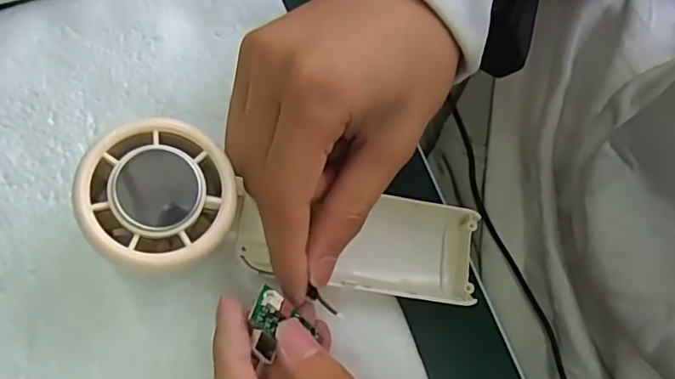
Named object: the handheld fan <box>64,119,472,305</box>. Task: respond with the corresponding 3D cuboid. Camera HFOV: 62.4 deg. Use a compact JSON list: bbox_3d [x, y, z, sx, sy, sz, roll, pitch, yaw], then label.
[{"bbox_3d":[-0.015,0.016,0.225,0.164,0.026,0.051,17,75,-27],"label":"handheld fan"}]

